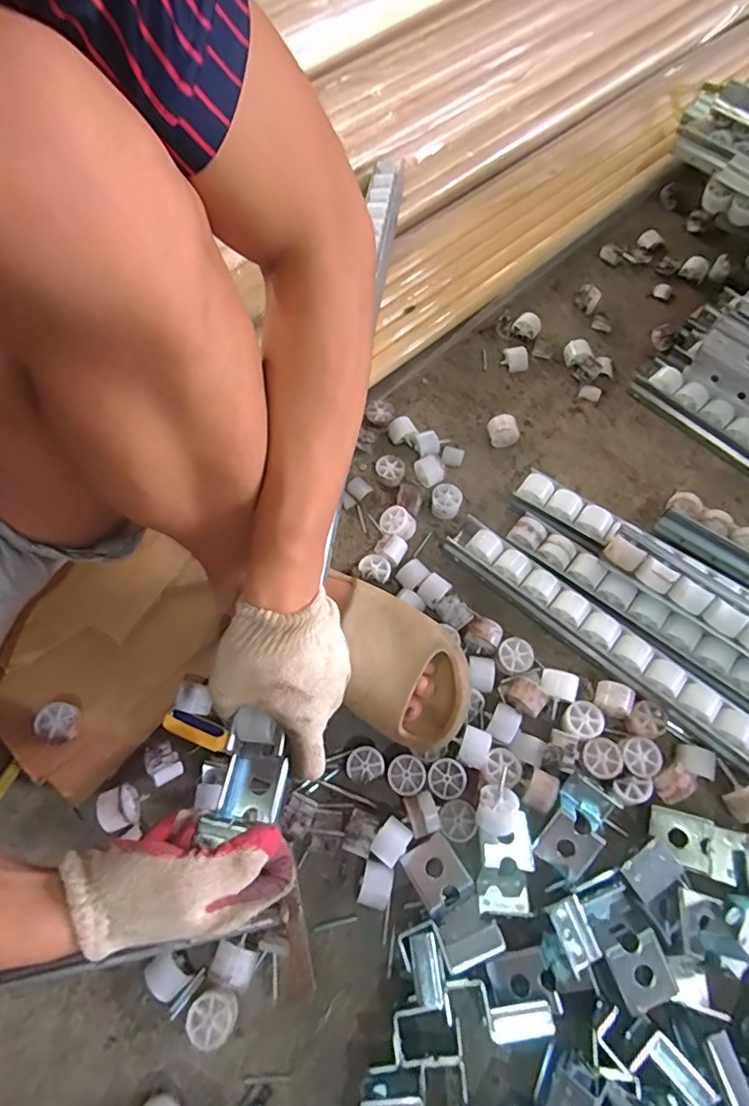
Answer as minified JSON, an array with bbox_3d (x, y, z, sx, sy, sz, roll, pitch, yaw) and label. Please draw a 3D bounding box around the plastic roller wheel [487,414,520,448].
[{"bbox_3d":[0.159,-0.151,0.665,0.030,0.034,0.036,-10,65,-4],"label":"plastic roller wheel"}]

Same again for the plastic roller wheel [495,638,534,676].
[{"bbox_3d":[0.142,0.108,0.549,0.035,0.027,0.036,0,65,0],"label":"plastic roller wheel"}]

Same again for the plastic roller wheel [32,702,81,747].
[{"bbox_3d":[-0.299,0.163,0.507,0.031,0.030,0.036,8,65,4],"label":"plastic roller wheel"}]

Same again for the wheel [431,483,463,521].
[{"bbox_3d":[0.084,-0.059,0.626,0.034,0.025,0.037,0,65,0],"label":"wheel"}]

